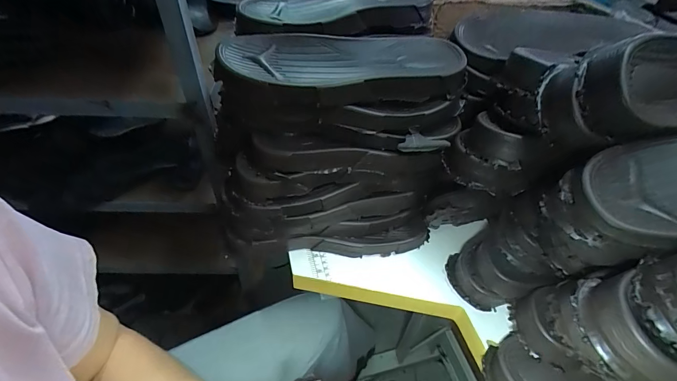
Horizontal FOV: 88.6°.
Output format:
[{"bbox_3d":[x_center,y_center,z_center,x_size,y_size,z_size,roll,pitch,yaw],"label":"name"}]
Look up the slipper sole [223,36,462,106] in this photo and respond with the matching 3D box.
[{"bbox_3d":[0.006,-0.149,0.422,0.288,0.043,0.108,-8,47,-10],"label":"slipper sole"}]

